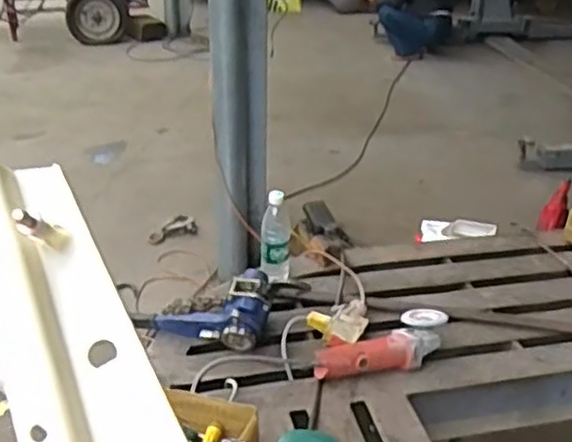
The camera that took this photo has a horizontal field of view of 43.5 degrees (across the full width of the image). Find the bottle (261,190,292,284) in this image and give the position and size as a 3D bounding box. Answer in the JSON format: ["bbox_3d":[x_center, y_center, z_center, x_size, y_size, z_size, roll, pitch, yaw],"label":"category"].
[{"bbox_3d":[-0.023,0.039,1.632,0.068,0.214,0.057,2,27,1],"label":"bottle"}]

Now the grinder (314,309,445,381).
[{"bbox_3d":[0.185,0.247,1.422,0.281,0.084,0.105,-7,28,-18],"label":"grinder"}]

